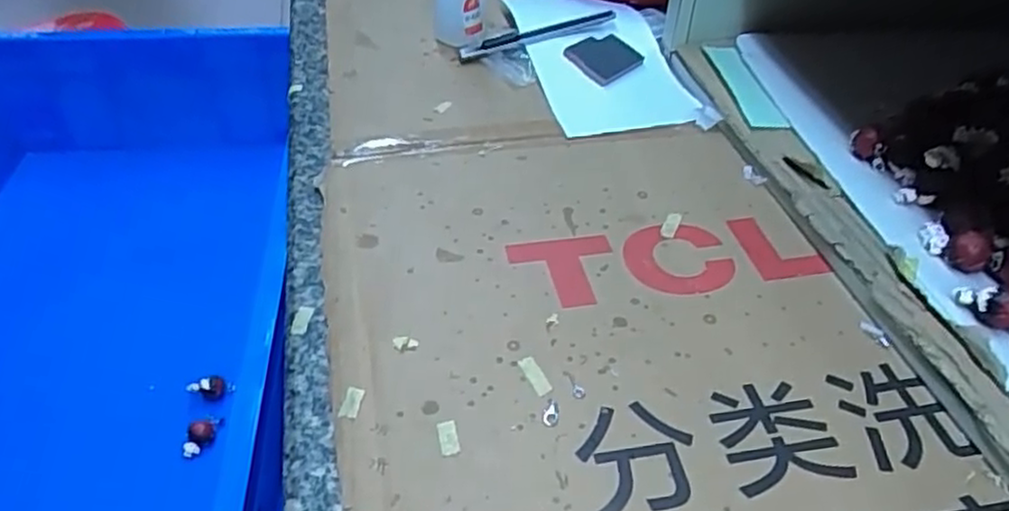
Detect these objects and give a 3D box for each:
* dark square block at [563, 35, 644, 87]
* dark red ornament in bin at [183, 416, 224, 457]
[{"bbox_3d":[0.073,-0.145,0.520,0.046,0.004,0.045,-32,66,-23],"label":"dark square block"},{"bbox_3d":[-0.240,0.142,0.565,0.018,0.021,0.036,22,46,21],"label":"dark red ornament in bin"}]

